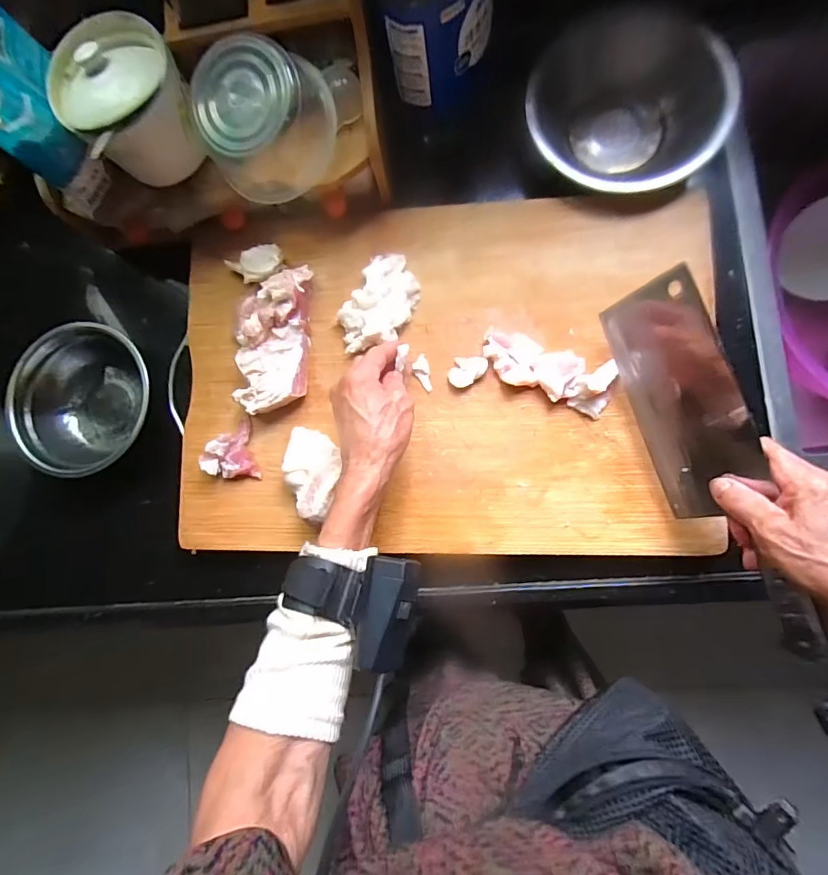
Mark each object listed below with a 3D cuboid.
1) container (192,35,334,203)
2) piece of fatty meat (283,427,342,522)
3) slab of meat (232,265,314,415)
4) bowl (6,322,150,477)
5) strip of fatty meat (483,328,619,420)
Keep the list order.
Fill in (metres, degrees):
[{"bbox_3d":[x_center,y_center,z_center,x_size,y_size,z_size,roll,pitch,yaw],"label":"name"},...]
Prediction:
[{"bbox_3d":[-0.119,-0.263,0.387,0.103,0.078,0.081,-15,84,5],"label":"container"},{"bbox_3d":[-0.090,0.031,0.425,0.051,0.045,0.085,-14,84,5],"label":"piece of fatty meat"},{"bbox_3d":[-0.135,-0.093,0.445,0.064,0.037,0.137,3,85,6],"label":"slab of meat"},{"bbox_3d":[-0.331,-0.033,0.481,0.147,0.060,0.141,-1,85,6],"label":"bowl"},{"bbox_3d":[0.118,-0.061,0.419,0.117,0.023,0.046,21,85,8],"label":"strip of fatty meat"}]

